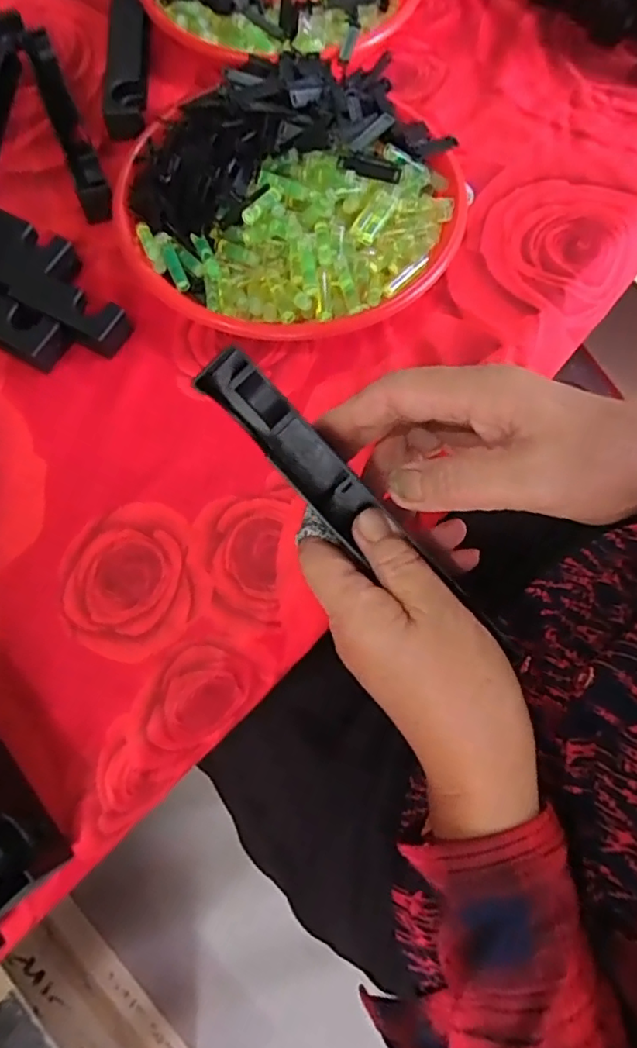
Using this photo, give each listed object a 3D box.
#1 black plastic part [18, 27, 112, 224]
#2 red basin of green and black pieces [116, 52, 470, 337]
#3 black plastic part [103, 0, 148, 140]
[{"bbox_3d":[-0.204,-0.327,0.466,0.024,0.032,0.207,-21,73,-7],"label":"black plastic part"},{"bbox_3d":[-0.017,-0.239,0.421,0.242,0.064,0.215,-36,75,-11],"label":"red basin of green and black pieces"},{"bbox_3d":[-0.165,-0.418,0.502,0.030,0.031,0.195,-3,71,-2],"label":"black plastic part"}]

